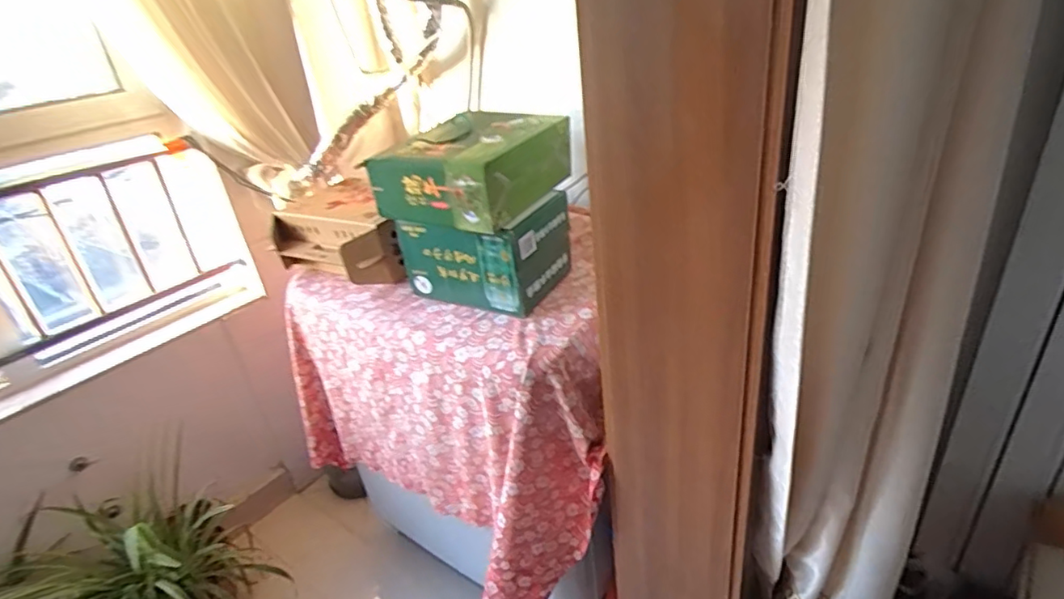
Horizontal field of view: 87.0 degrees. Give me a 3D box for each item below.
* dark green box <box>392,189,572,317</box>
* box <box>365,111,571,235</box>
[{"bbox_3d":[-0.096,-0.100,1.134,0.289,0.188,0.213,11,33,31],"label":"dark green box"},{"bbox_3d":[-0.106,-0.254,1.076,0.259,0.135,0.298,10,33,29],"label":"box"}]

